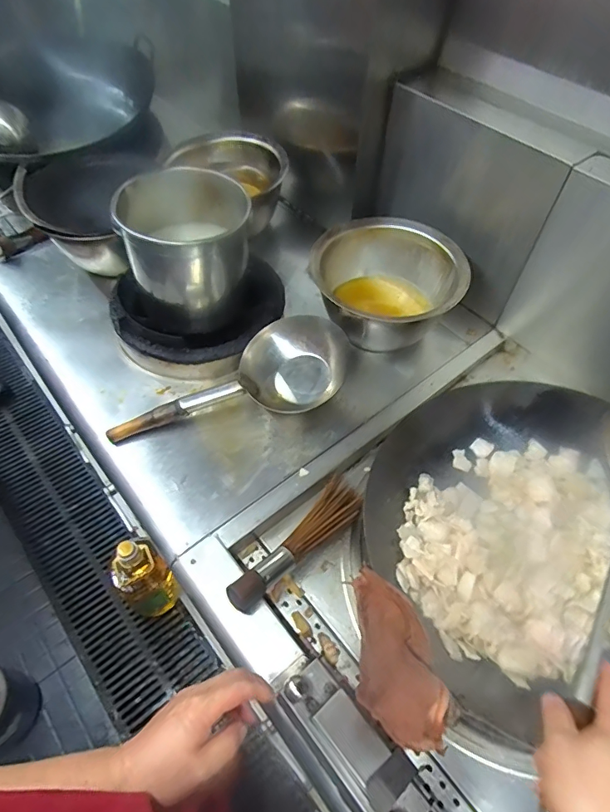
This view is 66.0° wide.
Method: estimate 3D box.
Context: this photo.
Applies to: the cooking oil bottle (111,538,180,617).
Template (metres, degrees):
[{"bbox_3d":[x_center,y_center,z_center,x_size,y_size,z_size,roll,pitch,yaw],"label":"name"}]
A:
[{"bbox_3d":[-0.427,0.458,1.257,0.124,0.329,0.142,33,59,19],"label":"cooking oil bottle"}]

